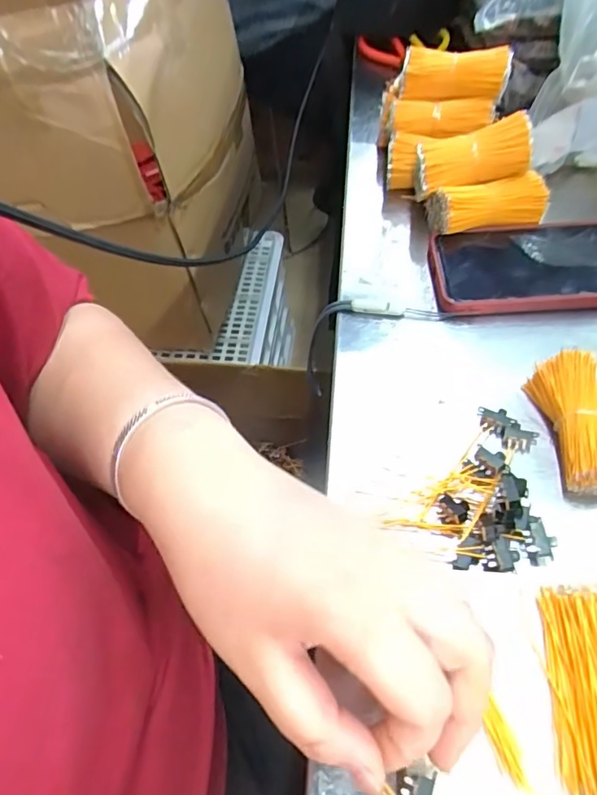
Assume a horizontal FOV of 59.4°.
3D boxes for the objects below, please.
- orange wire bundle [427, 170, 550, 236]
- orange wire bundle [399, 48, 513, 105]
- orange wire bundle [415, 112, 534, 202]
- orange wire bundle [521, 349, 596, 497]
[{"bbox_3d":[0.146,-0.148,0.399,0.086,0.028,0.032,-7,56,0],"label":"orange wire bundle"},{"bbox_3d":[0.128,-0.264,0.430,0.083,0.031,0.031,11,58,11],"label":"orange wire bundle"},{"bbox_3d":[0.131,-0.181,0.397,0.085,0.028,0.039,-15,56,9],"label":"orange wire bundle"},{"bbox_3d":[0.160,0.014,0.296,0.034,0.026,0.081,-7,56,0],"label":"orange wire bundle"}]

